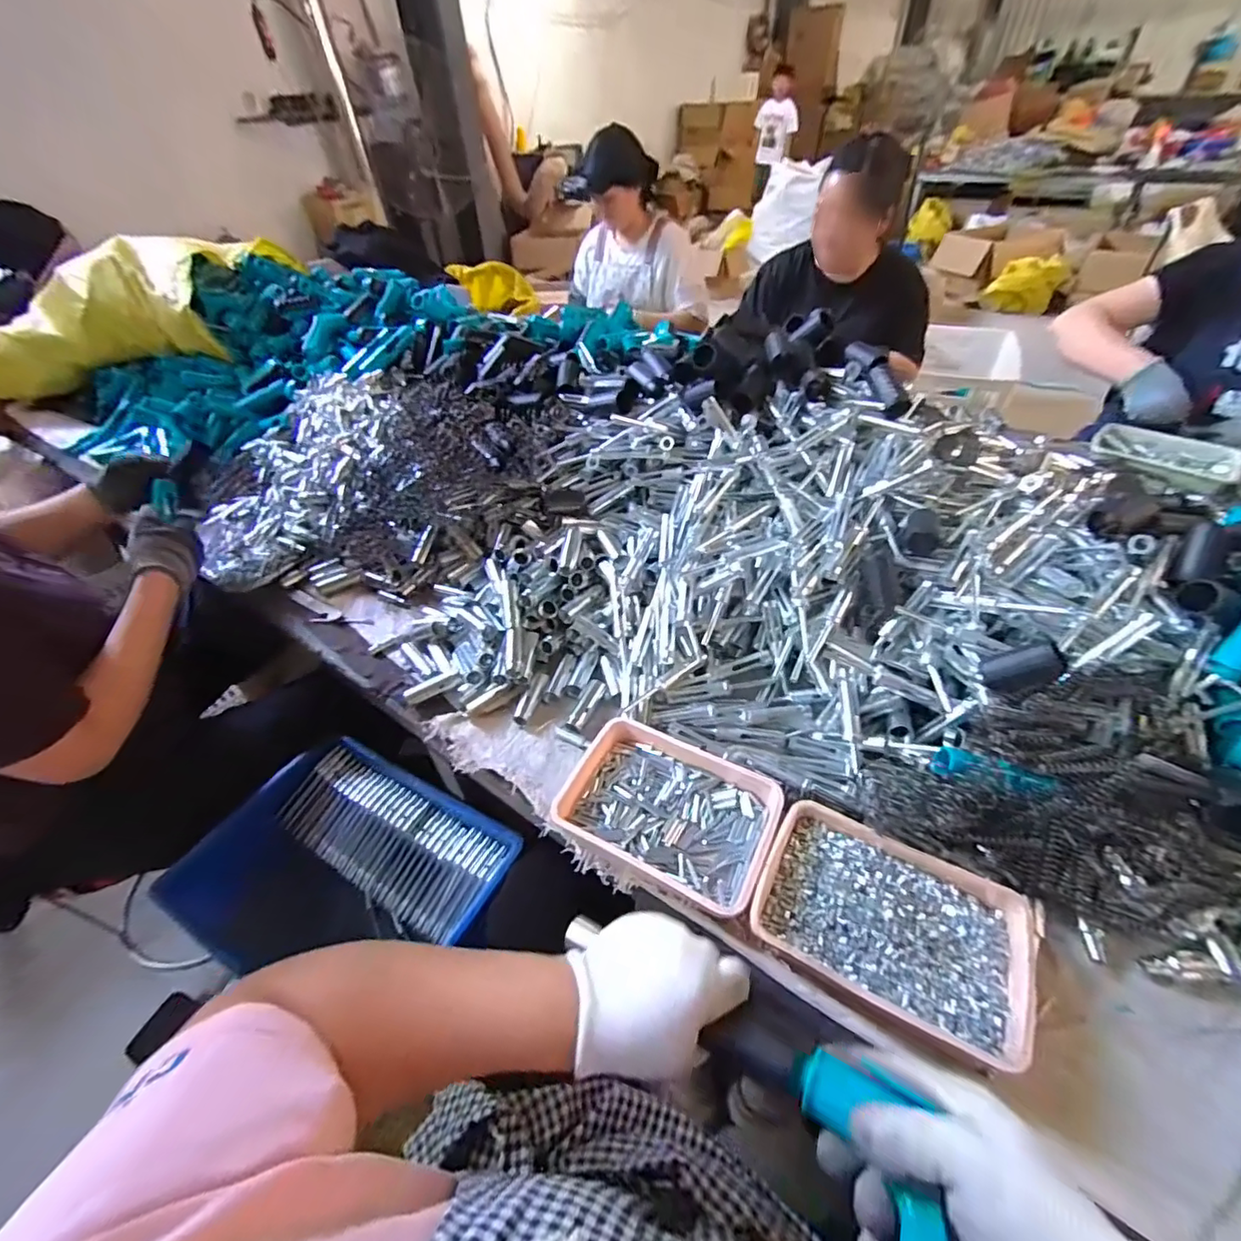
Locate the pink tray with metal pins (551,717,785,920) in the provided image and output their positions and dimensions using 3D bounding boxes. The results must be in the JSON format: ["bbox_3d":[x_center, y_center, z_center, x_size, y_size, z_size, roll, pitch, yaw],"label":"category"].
[{"bbox_3d":[0.050,0.182,0.530,0.197,0.032,0.139,18,48,22],"label":"pink tray with metal pins"}]

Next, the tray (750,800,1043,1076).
[{"bbox_3d":[0.226,0.252,0.451,0.202,0.034,0.139,19,49,22],"label":"tray"}]

